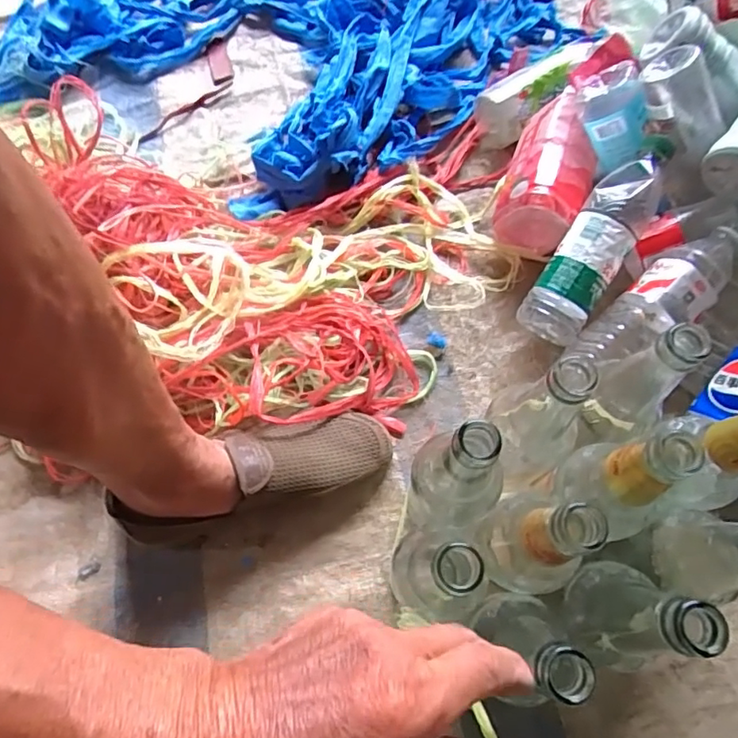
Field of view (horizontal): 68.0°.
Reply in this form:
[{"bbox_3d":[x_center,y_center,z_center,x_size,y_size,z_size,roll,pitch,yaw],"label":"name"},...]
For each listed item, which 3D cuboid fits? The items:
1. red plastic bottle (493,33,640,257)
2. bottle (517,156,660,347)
[{"bbox_3d":[0.216,-0.256,0.619,0.095,0.116,0.233,20,69,11],"label":"red plastic bottle"},{"bbox_3d":[0.233,-0.125,0.560,0.066,0.060,0.206,33,90,15],"label":"bottle"}]

